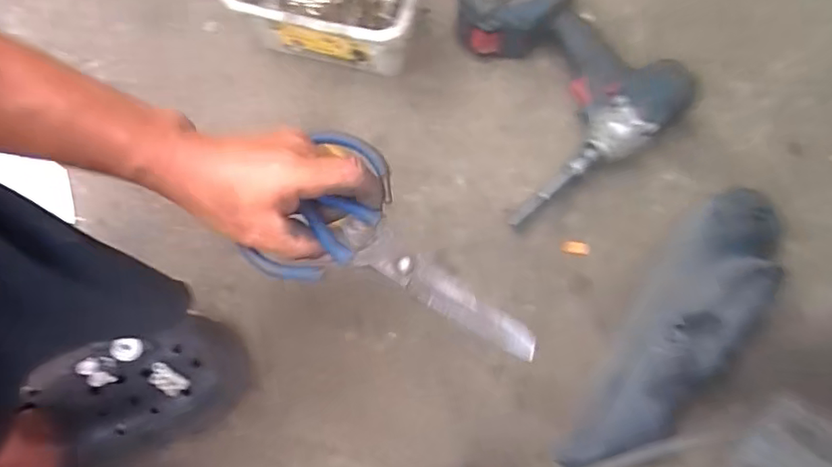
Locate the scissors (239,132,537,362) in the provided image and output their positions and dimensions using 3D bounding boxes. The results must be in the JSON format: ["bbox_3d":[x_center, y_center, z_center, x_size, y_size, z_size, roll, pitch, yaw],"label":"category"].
[{"bbox_3d":[-0.015,0.019,0.338,0.195,0.027,0.107,35,74,23],"label":"scissors"}]

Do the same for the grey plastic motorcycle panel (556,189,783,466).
[{"bbox_3d":[0.234,0.080,0.481,0.084,0.053,0.303,40,76,14],"label":"grey plastic motorcycle panel"}]

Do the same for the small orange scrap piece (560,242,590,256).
[{"bbox_3d":[0.157,0.015,0.531,0.027,0.007,0.012,7,70,18],"label":"small orange scrap piece"}]

